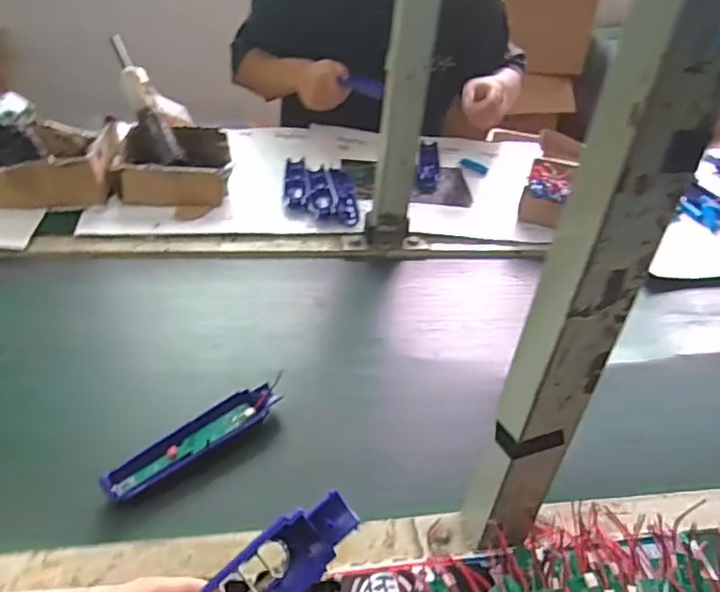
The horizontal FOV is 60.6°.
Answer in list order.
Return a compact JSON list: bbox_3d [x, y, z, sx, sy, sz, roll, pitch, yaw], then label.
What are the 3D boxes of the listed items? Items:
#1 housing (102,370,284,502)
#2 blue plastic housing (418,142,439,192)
[{"bbox_3d":[-0.141,0.127,0.552,0.178,0.025,0.038,-25,48,-37],"label":"housing"},{"bbox_3d":[0.119,-0.229,1.063,0.036,0.030,0.158,10,36,2],"label":"blue plastic housing"}]

